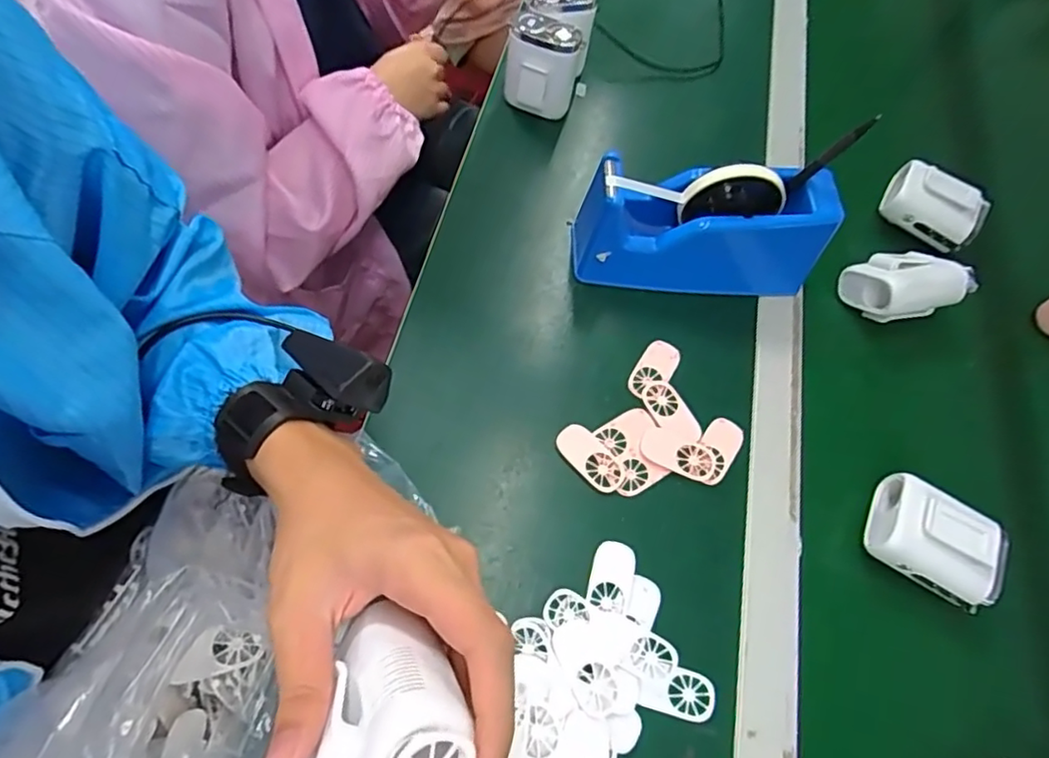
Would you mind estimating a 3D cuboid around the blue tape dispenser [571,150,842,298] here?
[{"bbox_3d":[0.145,-0.128,0.510,0.207,0.097,0.066,1,66,-3],"label":"blue tape dispenser"}]

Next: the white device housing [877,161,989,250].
[{"bbox_3d":[0.392,-0.169,0.580,0.087,0.042,0.052,36,69,12],"label":"white device housing"}]

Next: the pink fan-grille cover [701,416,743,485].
[{"bbox_3d":[0.151,0.055,0.475,0.029,0.004,0.058,32,68,10],"label":"pink fan-grille cover"}]

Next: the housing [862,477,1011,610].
[{"bbox_3d":[0.299,0.117,0.437,0.093,0.038,0.062,32,68,10],"label":"housing"}]

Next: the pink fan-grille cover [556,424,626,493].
[{"bbox_3d":[0.050,0.059,0.459,0.058,0.005,0.029,42,70,14],"label":"pink fan-grille cover"}]

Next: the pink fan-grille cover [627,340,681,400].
[{"bbox_3d":[0.107,-0.008,0.500,0.028,0.004,0.056,32,68,10],"label":"pink fan-grille cover"}]

